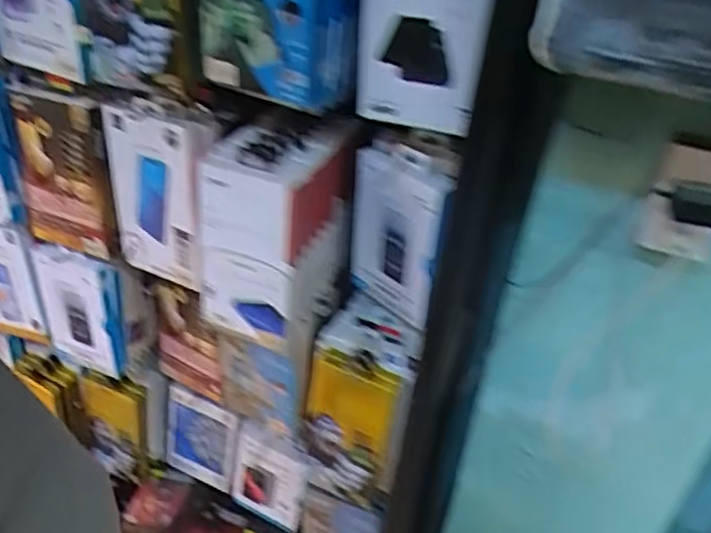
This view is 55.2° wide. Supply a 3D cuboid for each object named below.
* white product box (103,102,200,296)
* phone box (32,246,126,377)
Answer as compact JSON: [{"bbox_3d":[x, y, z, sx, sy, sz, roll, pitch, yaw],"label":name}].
[{"bbox_3d":[-0.255,-0.084,0.871,0.154,0.215,0.024,22,36,24],"label":"white product box"},{"bbox_3d":[-0.422,0.068,1.044,0.148,0.197,0.041,16,34,16],"label":"phone box"}]

